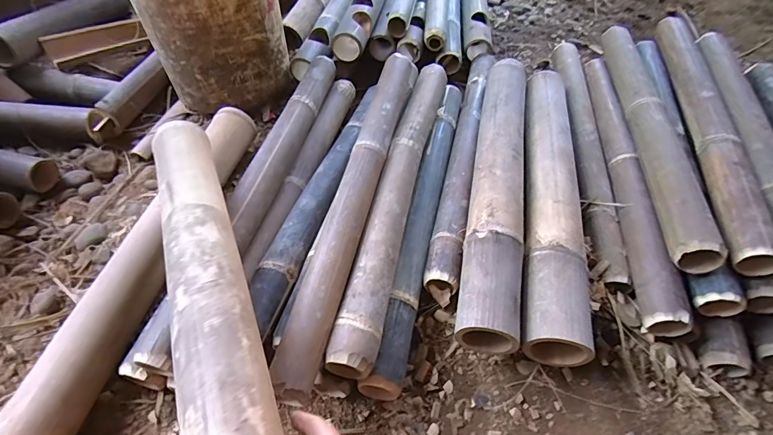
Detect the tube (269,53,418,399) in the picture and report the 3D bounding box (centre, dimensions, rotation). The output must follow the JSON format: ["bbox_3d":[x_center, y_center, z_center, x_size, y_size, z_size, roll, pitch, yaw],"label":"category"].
[{"bbox_3d":[-0.040,-0.055,0.646,0.057,0.058,0.650,10,54,8],"label":"tube"}]

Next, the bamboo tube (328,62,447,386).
[{"bbox_3d":[0.028,-0.065,0.679,0.062,0.051,0.656,11,54,8],"label":"bamboo tube"}]

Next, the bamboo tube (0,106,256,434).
[{"bbox_3d":[-0.367,0.070,0.612,0.081,0.082,0.570,9,54,7],"label":"bamboo tube"}]

